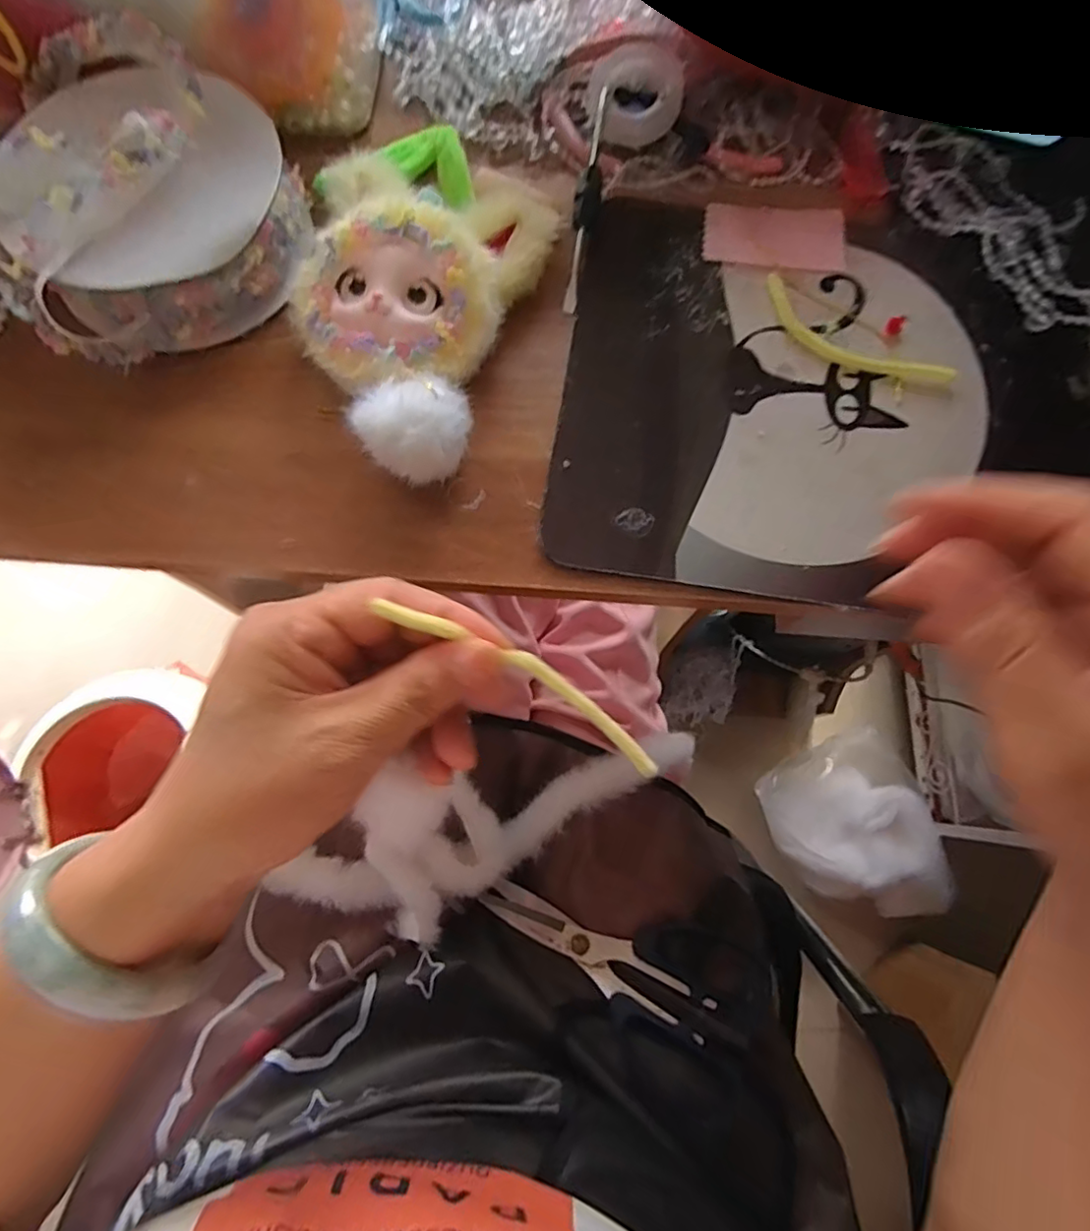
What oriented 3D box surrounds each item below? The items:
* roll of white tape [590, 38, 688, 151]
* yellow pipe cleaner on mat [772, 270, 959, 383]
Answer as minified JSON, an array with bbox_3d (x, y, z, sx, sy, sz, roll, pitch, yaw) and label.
[{"bbox_3d":[0.049,-0.283,0.320,0.049,0.022,0.054,3,75,0],"label":"roll of white tape"},{"bbox_3d":[0.147,-0.134,0.288,0.099,0.010,0.026,40,78,10],"label":"yellow pipe cleaner on mat"}]

